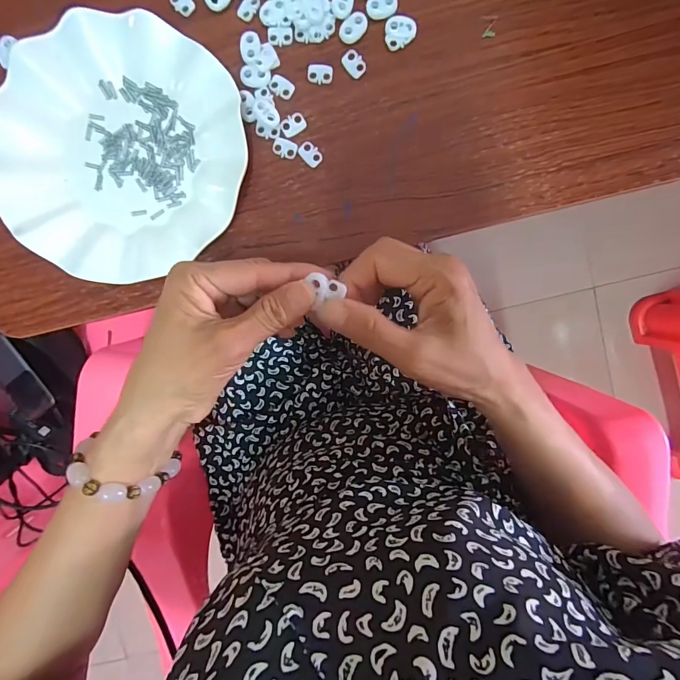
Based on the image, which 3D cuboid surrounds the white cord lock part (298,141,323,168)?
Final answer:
[{"bbox_3d":[-0.023,-0.143,0.302,0.013,0.004,0.019,-43,93,4],"label":"white cord lock part"}]

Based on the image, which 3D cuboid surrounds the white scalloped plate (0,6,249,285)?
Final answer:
[{"bbox_3d":[-0.164,-0.138,0.294,0.186,0.025,0.181,0,95,1],"label":"white scalloped plate"}]

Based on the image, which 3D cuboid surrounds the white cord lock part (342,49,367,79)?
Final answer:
[{"bbox_3d":[0.010,-0.208,0.295,0.019,0.004,0.013,44,94,-3],"label":"white cord lock part"}]

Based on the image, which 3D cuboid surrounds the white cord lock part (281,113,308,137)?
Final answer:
[{"bbox_3d":[-0.036,-0.164,0.300,0.019,0.004,0.013,-31,94,3],"label":"white cord lock part"}]

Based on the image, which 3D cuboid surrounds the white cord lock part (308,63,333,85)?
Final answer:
[{"bbox_3d":[-0.015,-0.202,0.298,0.019,0.004,0.014,7,95,0],"label":"white cord lock part"}]

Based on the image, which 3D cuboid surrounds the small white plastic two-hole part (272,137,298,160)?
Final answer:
[{"bbox_3d":[-0.042,-0.148,0.302,0.019,0.004,0.014,13,95,0],"label":"small white plastic two-hole part"}]

